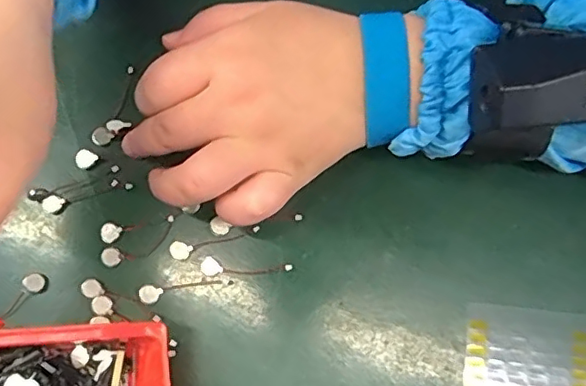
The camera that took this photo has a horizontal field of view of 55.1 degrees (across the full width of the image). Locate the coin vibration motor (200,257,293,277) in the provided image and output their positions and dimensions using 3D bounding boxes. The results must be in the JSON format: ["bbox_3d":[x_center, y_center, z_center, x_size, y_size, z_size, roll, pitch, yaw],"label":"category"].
[{"bbox_3d":[-0.024,0.038,0.283,0.046,0.004,0.009,4,80,2],"label":"coin vibration motor"}]

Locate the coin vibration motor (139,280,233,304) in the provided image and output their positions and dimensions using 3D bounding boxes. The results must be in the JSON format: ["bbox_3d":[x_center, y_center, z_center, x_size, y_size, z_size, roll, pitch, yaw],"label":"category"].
[{"bbox_3d":[-0.054,0.049,0.281,0.047,0.004,0.009,-4,79,0],"label":"coin vibration motor"}]

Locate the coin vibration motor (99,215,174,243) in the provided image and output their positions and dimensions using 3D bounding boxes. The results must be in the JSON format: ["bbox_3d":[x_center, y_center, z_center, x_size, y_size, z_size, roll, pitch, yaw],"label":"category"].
[{"bbox_3d":[-0.081,0.018,0.289,0.038,0.004,0.010,-7,79,0],"label":"coin vibration motor"}]

